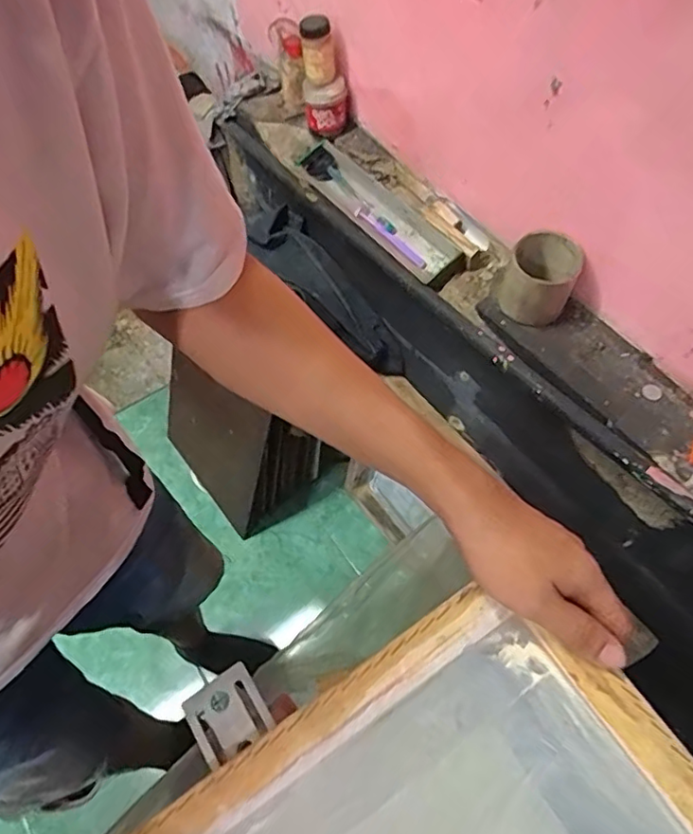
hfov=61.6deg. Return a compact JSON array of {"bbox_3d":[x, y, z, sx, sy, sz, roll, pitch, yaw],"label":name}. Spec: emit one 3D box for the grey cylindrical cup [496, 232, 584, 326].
[{"bbox_3d":[0.252,-0.182,0.770,0.086,0.090,0.085,-1,59,1],"label":"grey cylindrical cup"}]

